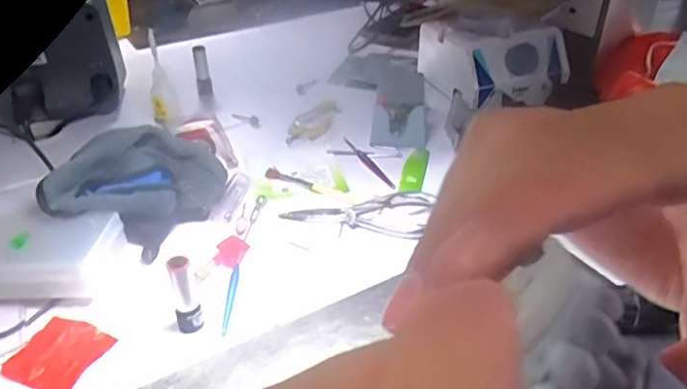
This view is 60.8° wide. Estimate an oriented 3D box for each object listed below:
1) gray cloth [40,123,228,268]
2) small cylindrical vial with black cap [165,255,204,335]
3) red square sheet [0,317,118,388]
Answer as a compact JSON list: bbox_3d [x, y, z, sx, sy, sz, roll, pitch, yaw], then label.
[{"bbox_3d":[-0.168,-0.014,0.492,0.121,0.035,0.115,30,54,-11],"label":"gray cloth"},{"bbox_3d":[-0.108,0.069,0.399,0.016,0.061,0.014,-14,37,-19],"label":"small cylindrical vial with black cap"},{"bbox_3d":[-0.192,0.106,0.394,0.054,0.007,0.054,14,37,19],"label":"red square sheet"}]

